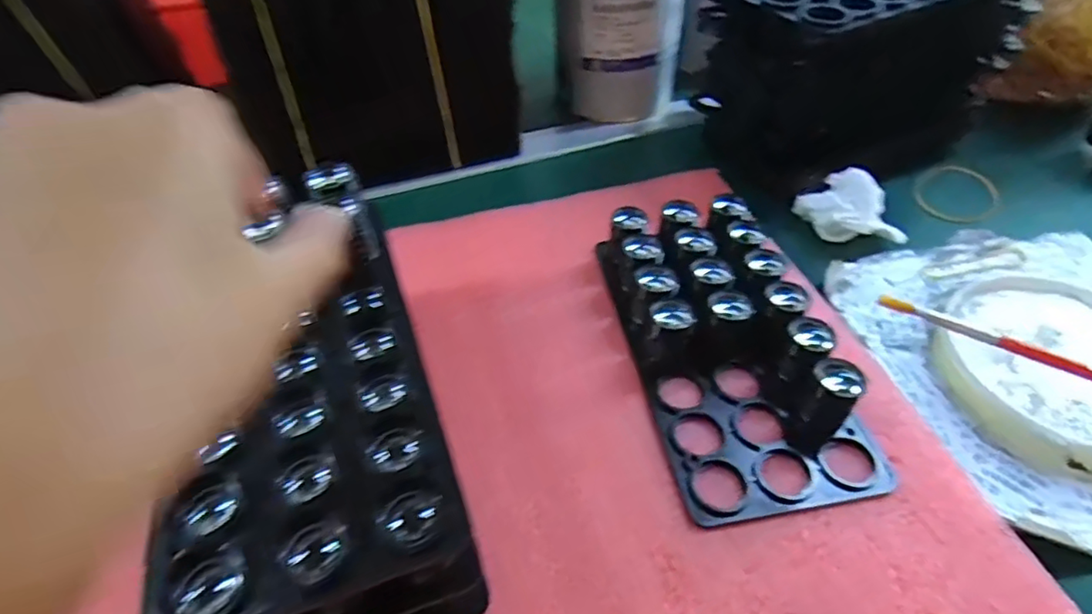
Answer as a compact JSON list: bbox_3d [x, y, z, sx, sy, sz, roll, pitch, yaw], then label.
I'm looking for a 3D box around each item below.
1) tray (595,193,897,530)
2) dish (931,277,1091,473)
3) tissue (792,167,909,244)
[{"bbox_3d":[0.101,0.014,0.314,0.105,0.035,0.183,-10,47,-8],"label":"tray"},{"bbox_3d":[0.279,0.032,0.318,0.122,0.014,0.118,-1,46,1],"label":"dish"},{"bbox_3d":[0.208,-0.066,0.397,0.049,0.029,0.056,-14,48,-12],"label":"tissue"}]

